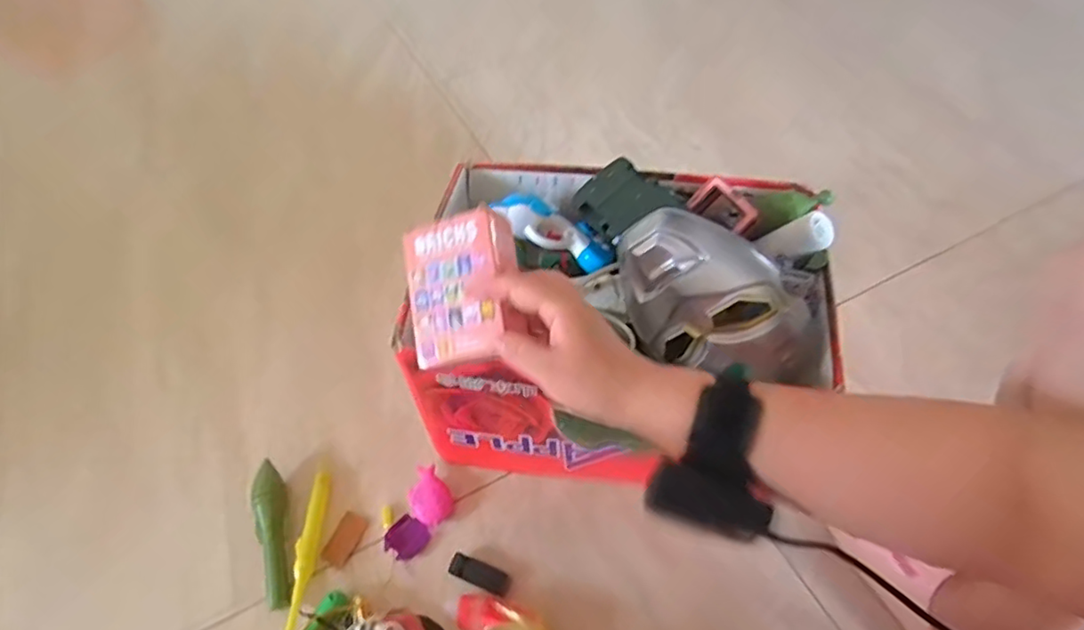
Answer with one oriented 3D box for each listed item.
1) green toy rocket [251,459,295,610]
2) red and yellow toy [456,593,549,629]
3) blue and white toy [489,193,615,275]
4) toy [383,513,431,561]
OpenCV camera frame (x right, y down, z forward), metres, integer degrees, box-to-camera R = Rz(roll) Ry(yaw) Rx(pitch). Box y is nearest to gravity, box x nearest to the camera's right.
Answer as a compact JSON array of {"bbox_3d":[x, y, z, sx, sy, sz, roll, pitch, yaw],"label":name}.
[{"bbox_3d":[-0.306,0.244,0.707,0.038,0.022,0.167,-20,55,-11],"label":"green toy rocket"},{"bbox_3d":[-0.041,0.319,0.649,0.095,0.029,0.043,20,56,0],"label":"red and yellow toy"},{"bbox_3d":[0.013,-0.094,0.670,0.135,0.028,0.056,28,57,-3],"label":"blue and white toy"},{"bbox_3d":[-0.152,0.253,0.702,0.041,0.015,0.045,29,61,23],"label":"toy"}]

